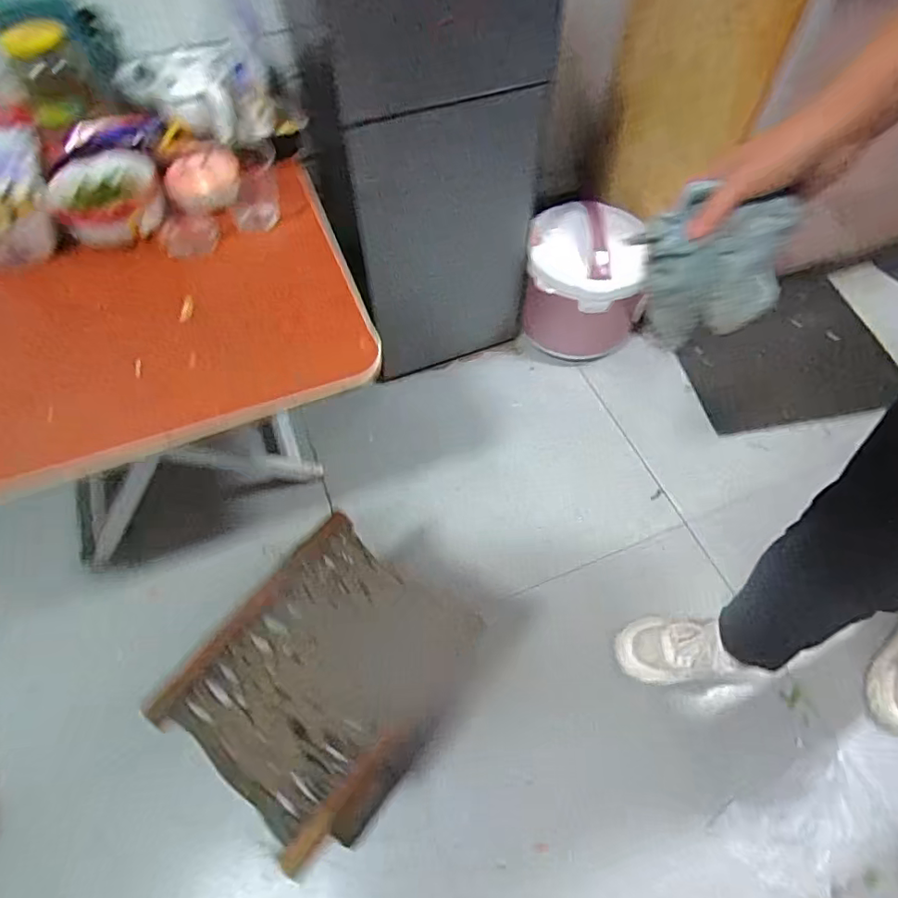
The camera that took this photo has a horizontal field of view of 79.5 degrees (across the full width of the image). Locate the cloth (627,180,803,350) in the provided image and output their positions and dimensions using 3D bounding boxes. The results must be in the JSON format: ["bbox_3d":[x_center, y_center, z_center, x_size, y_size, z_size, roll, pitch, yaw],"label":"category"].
[{"bbox_3d":[0.215,-0.146,0.455,0.108,0.134,0.035,27,65,19],"label":"cloth"}]

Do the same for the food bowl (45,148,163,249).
[{"bbox_3d":[-0.434,-0.317,0.689,0.123,0.052,0.123,-14,60,-8],"label":"food bowl"}]

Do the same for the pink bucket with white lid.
[{"bbox_3d":[0.273,-0.335,1.117,0.220,0.274,0.219,0,59,0],"label":"pink bucket with white lid"}]

